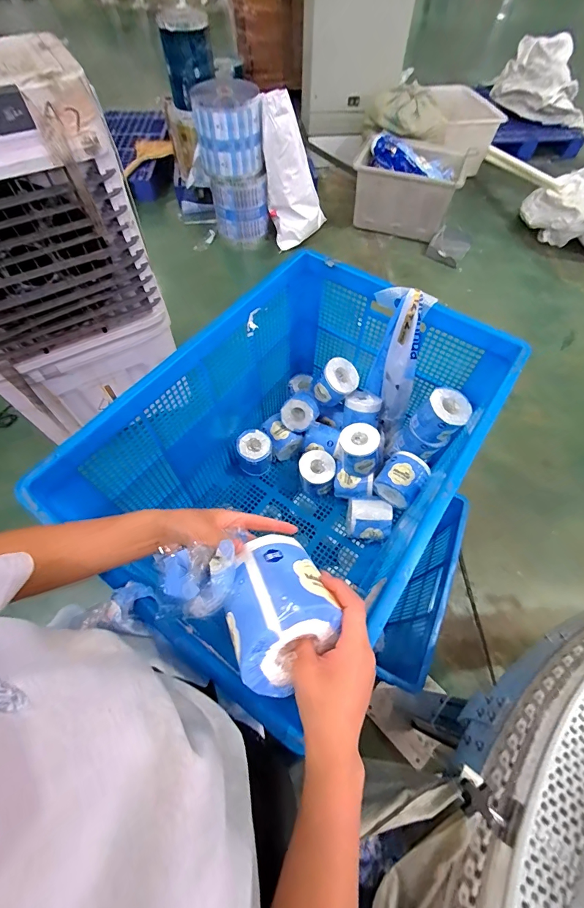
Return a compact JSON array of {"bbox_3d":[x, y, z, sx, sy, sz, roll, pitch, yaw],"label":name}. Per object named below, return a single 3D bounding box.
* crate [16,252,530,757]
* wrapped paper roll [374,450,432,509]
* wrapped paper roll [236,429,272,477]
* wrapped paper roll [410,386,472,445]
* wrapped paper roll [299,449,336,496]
[{"bbox_3d":[0.015,0.043,0.863,0.555,0.508,0.785,33,65,16],"label":"crate"},{"bbox_3d":[0.286,0.063,0.927,0.104,0.086,0.119,39,67,18],"label":"wrapped paper roll"},{"bbox_3d":[-0.112,-0.002,1.092,0.103,0.110,0.097,-7,61,-5],"label":"wrapped paper roll"},{"bbox_3d":[0.373,-0.094,0.891,0.106,0.111,0.106,-38,68,-20],"label":"wrapped paper roll"},{"bbox_3d":[0.071,0.055,1.062,0.101,0.091,0.109,-7,61,-5],"label":"wrapped paper roll"}]

